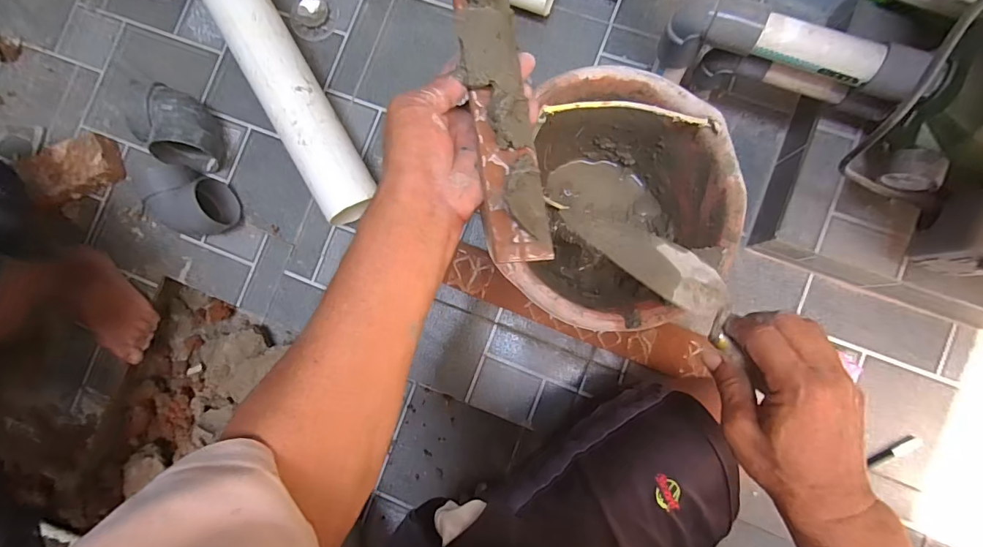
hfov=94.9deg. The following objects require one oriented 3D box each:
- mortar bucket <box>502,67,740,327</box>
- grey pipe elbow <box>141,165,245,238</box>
[{"bbox_3d":[0.152,-0.075,0.569,0.245,0.226,0.285,12,87,7],"label":"mortar bucket"},{"bbox_3d":[-0.470,-0.111,0.699,0.135,0.083,0.098,17,88,8],"label":"grey pipe elbow"}]

